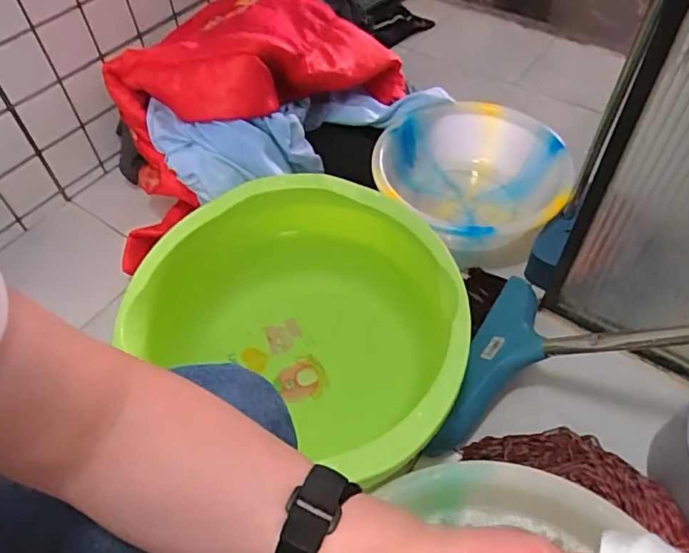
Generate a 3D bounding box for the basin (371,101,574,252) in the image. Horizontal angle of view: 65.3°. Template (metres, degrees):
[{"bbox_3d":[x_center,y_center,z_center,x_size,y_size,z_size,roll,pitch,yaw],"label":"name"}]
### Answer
[{"bbox_3d":[0.241,-0.179,1.055,0.318,0.160,0.343,-2,52,2],"label":"basin"}]

